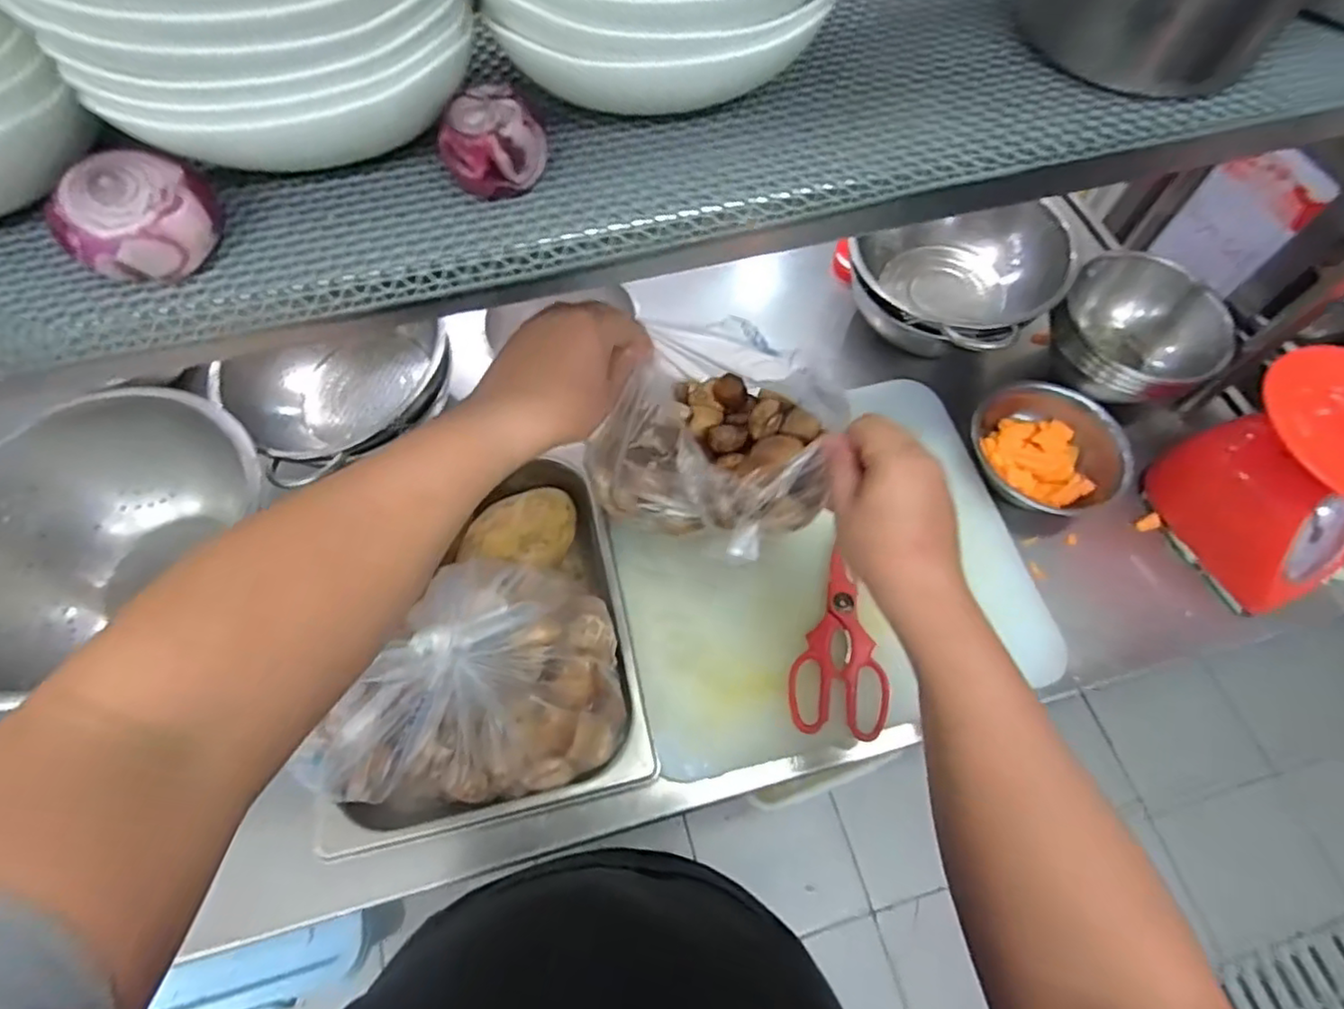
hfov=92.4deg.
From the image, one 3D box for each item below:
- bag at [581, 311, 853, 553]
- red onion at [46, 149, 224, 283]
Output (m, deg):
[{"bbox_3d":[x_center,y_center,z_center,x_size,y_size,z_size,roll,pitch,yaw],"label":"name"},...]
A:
[{"bbox_3d":[0.042,-0.061,0.541,0.178,0.102,0.164,20,65,9],"label":"bag"},{"bbox_3d":[-0.210,-0.113,0.256,0.044,0.031,0.053,39,70,17],"label":"red onion"}]

